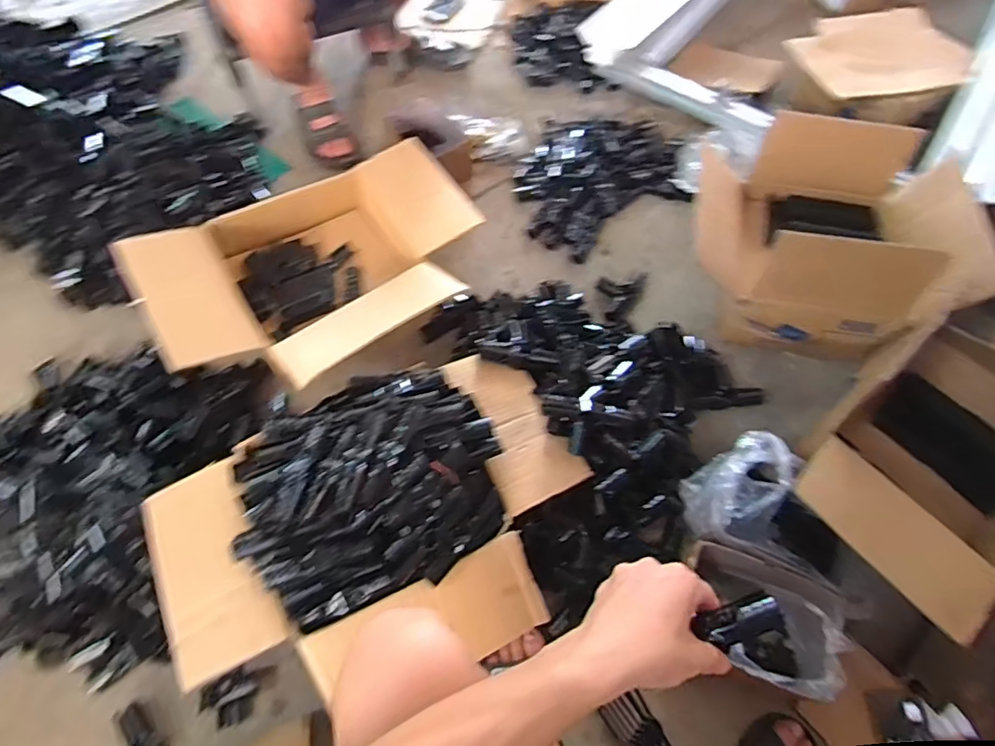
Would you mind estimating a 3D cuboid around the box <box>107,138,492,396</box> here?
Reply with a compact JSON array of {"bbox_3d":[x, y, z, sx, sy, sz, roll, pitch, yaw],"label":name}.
[{"bbox_3d":[-0.295,-0.189,0.967,0.559,0.182,0.413,-35,67,-20],"label":"box"}]

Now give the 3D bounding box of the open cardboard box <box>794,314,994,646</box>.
[{"bbox_3d":[0.657,0.150,0.829,0.464,0.231,0.301,-33,67,-19],"label":"open cardboard box"}]

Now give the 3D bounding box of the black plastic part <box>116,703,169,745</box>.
[{"bbox_3d":[-0.473,0.479,0.717,0.042,0.018,0.079,-39,69,-21],"label":"black plastic part"}]

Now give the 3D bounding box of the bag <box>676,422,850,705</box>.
[{"bbox_3d":[0.379,0.266,0.785,0.159,0.132,0.340,-2,60,-3],"label":"bag"}]

